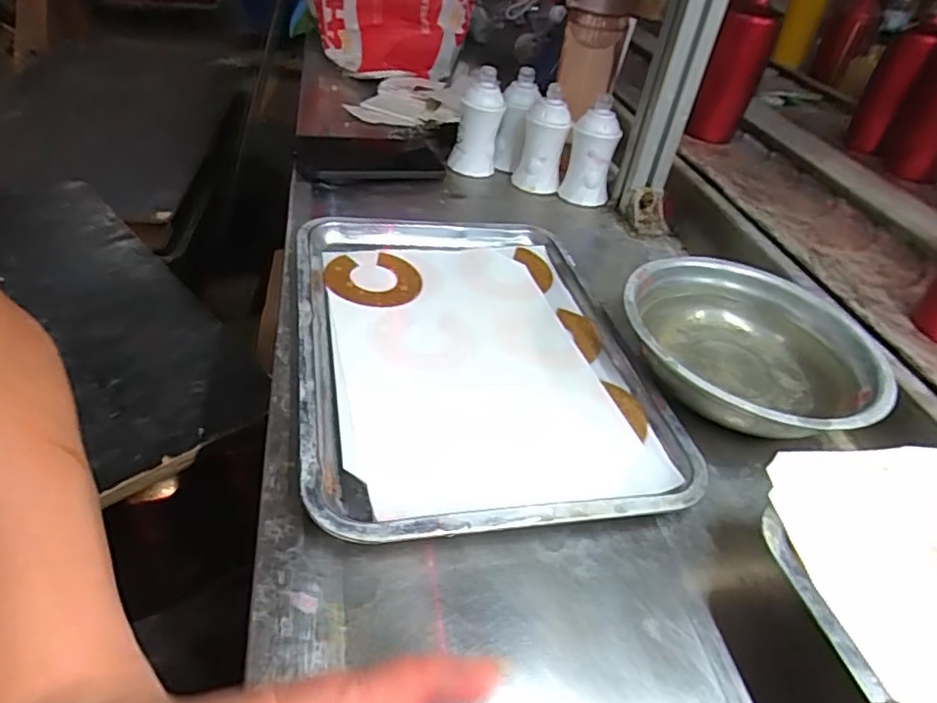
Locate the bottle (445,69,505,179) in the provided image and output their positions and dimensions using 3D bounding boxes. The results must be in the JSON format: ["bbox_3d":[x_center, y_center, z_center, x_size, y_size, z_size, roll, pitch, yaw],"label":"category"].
[{"bbox_3d":[0.012,-0.279,0.733,0.050,0.124,0.051,25,23,33],"label":"bottle"}]

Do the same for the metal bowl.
[{"bbox_3d":[0.226,-0.007,0.475,0.189,0.067,0.196,-2,36,2],"label":"metal bowl"}]

